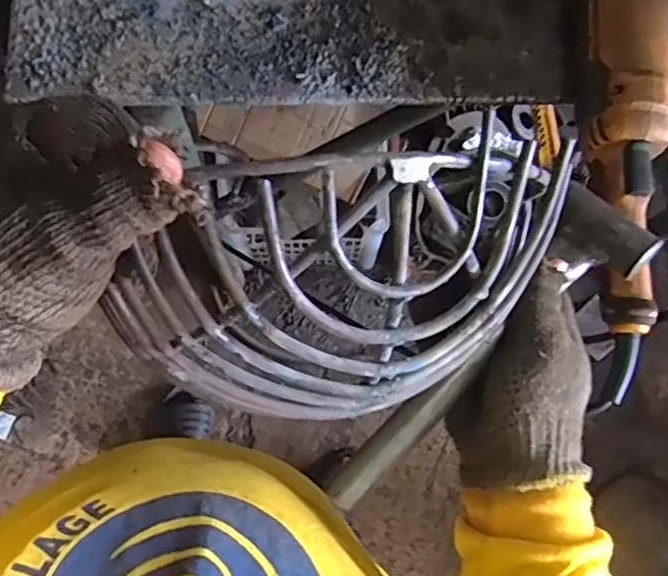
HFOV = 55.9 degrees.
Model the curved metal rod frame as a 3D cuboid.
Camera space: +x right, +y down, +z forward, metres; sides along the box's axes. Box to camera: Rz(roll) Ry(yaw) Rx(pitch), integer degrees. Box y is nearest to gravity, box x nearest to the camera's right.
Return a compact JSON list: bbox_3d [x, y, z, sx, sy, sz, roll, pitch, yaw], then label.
[{"bbox_3d":[0.003,0.003,0.253,0.196,0.089,0.089,-10,80,-2],"label":"curved metal rod frame"}]

